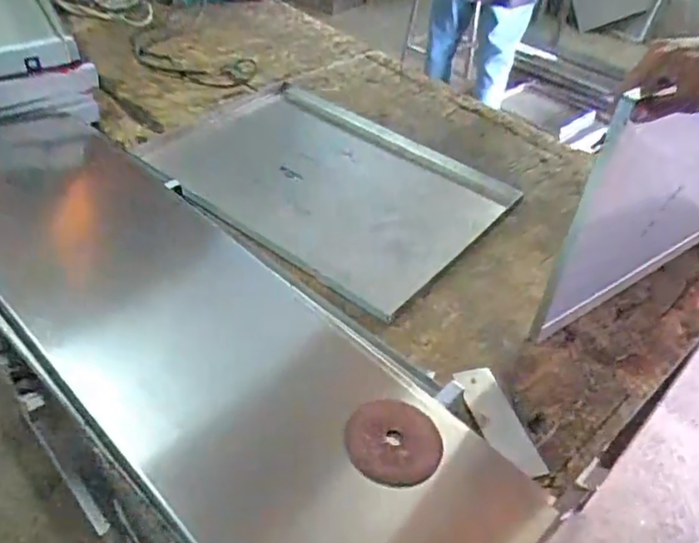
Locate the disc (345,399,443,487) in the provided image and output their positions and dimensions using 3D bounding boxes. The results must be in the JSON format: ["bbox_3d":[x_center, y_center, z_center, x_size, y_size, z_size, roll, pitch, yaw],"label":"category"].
[{"bbox_3d":[0.041,0.155,0.572,0.087,0.011,0.089,4,41,-3],"label":"disc"}]

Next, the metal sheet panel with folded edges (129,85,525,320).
[{"bbox_3d":[-0.042,-0.154,0.966,0.504,0.025,0.371,30,46,24],"label":"metal sheet panel with folded edges"}]

